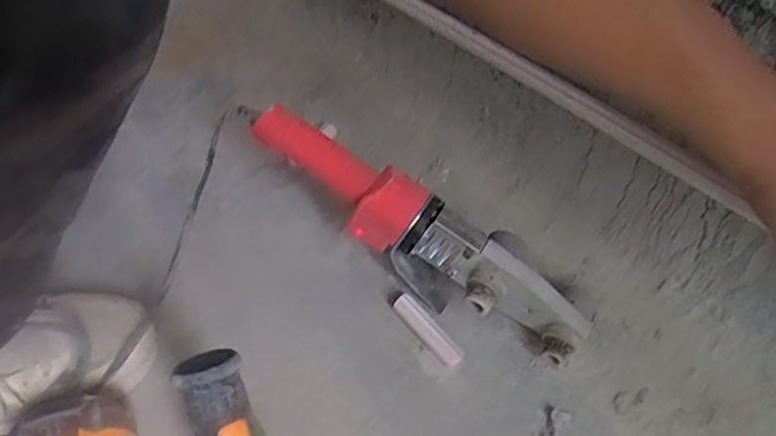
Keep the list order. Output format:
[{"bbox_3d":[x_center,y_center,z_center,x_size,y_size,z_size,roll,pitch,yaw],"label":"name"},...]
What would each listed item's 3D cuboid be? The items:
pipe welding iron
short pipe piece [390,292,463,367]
[{"bbox_3d":[0.012,0.017,0.581,0.352,0.118,0.058,35,55,3],"label":"pipe welding iron"},{"bbox_3d":[0.035,0.101,0.575,0.019,0.013,0.080,-32,56,-25],"label":"short pipe piece"}]

